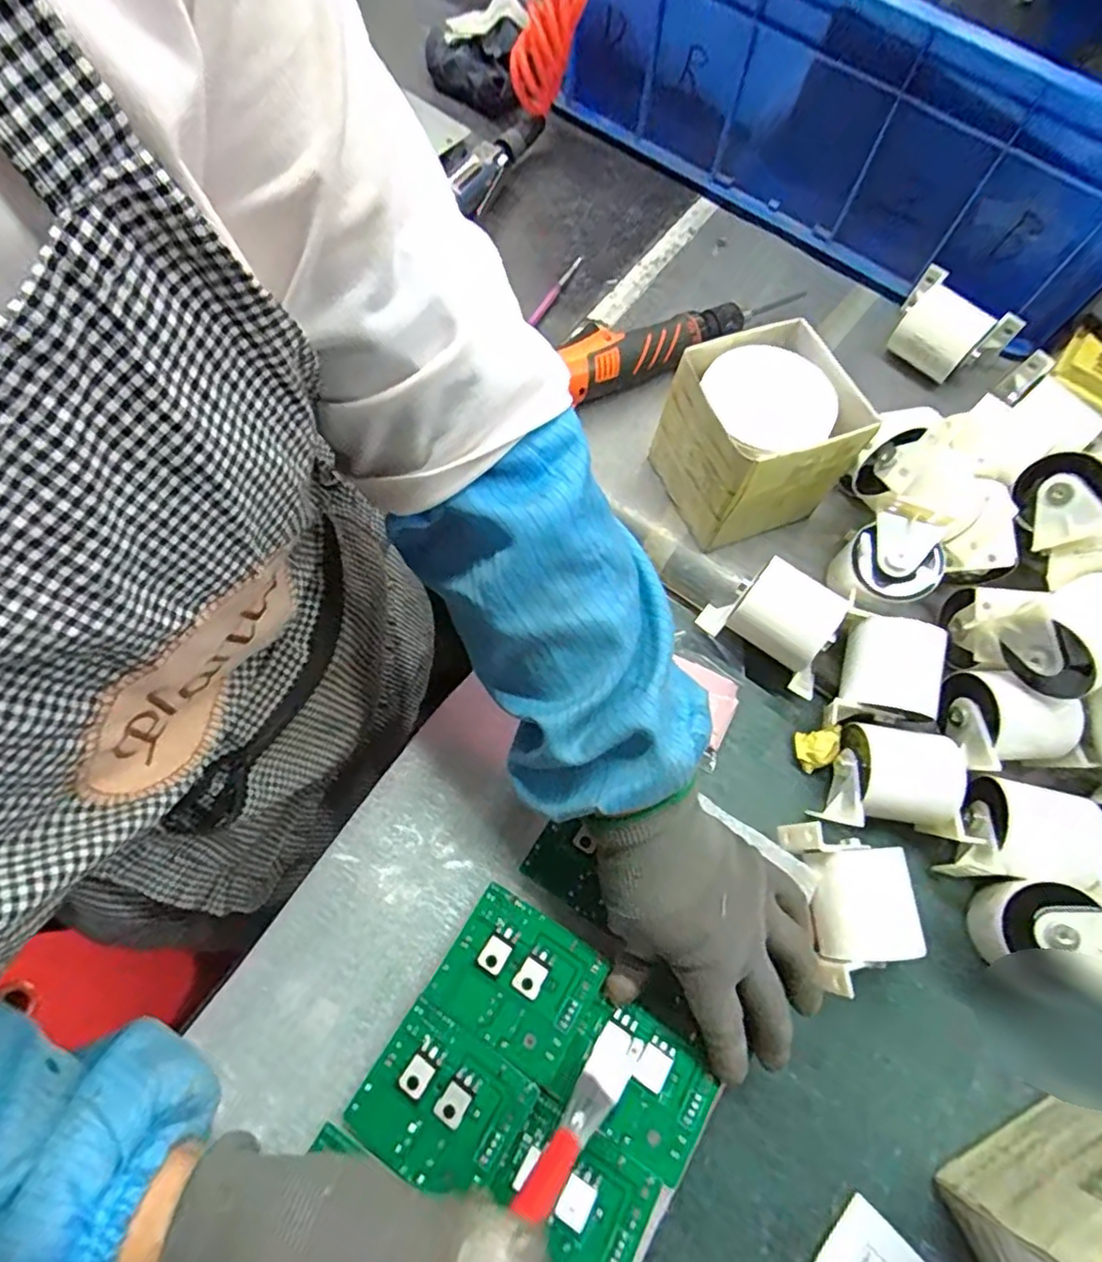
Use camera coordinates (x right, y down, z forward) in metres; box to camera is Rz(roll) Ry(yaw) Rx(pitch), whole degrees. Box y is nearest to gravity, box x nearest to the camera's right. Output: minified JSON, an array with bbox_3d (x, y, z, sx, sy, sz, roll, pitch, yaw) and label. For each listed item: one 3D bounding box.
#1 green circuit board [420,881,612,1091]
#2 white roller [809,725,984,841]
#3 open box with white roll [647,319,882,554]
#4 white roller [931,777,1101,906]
[{"bbox_3d":[-0.019,0.197,0.370,0.083,0.008,0.072,29,72,13],"label":"green circuit board"},{"bbox_3d":[0.229,0.101,0.442,0.092,0.046,0.071,11,70,1],"label":"white roller"},{"bbox_3d":[0.148,-0.140,0.486,0.105,0.117,0.107,-21,73,-10],"label":"open box with white roll"},{"bbox_3d":[0.317,0.138,0.441,0.099,0.056,0.073,14,70,3],"label":"white roller"}]

